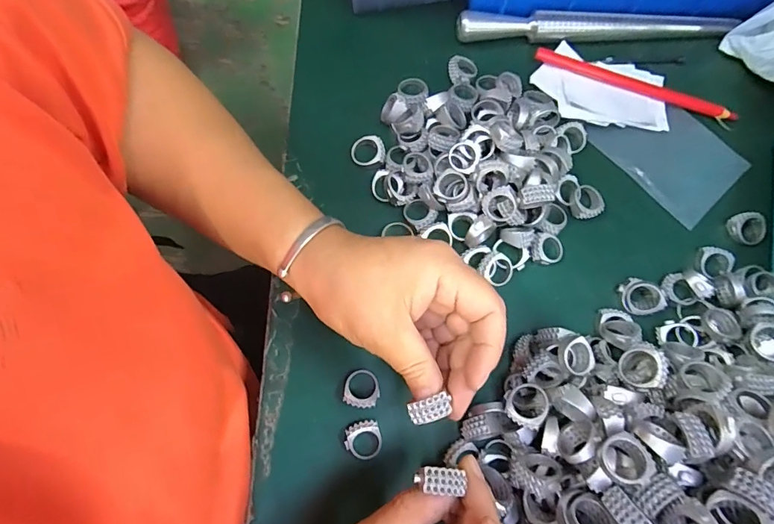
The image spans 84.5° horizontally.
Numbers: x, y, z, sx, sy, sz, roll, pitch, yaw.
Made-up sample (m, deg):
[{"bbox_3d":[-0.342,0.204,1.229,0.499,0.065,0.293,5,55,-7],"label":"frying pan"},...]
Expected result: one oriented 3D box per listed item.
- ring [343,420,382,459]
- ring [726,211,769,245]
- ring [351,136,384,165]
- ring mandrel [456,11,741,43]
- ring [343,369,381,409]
[{"bbox_3d":[-0.015,0.113,0.269,0.023,0.009,0.023,-15,76,-5],"label":"ring"},{"bbox_3d":[0.266,-0.025,0.312,0.024,0.007,0.023,0,75,-1],"label":"ring"},{"bbox_3d":[-0.014,-0.083,0.320,0.025,0.006,0.023,0,75,-1],"label":"ring"},{"bbox_3d":[0.167,-0.189,0.343,0.219,0.016,0.017,-2,75,-2],"label":"ring mandrel"},{"bbox_3d":[-0.016,0.082,0.277,0.023,0.007,0.024,0,75,-1],"label":"ring"}]

